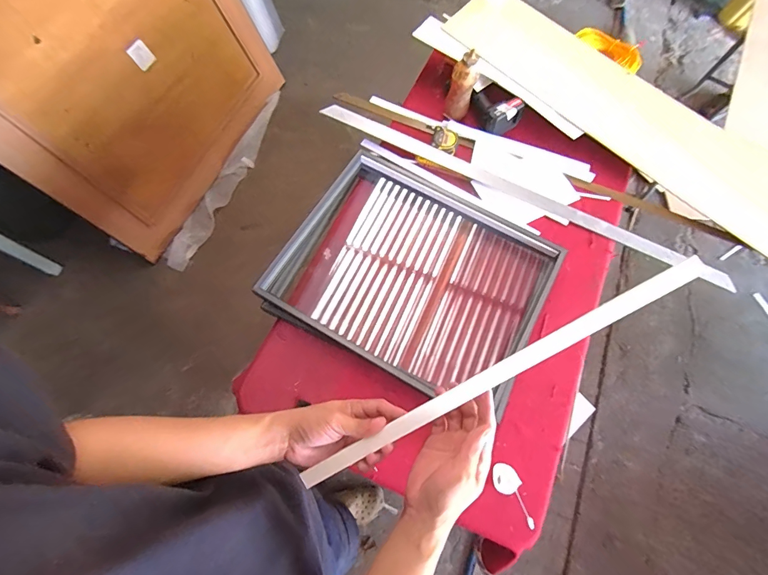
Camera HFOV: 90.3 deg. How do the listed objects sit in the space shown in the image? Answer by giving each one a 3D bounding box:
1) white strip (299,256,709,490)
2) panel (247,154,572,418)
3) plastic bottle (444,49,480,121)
[{"bbox_3d":[0.103,0.103,0.409,0.468,0.007,0.020,-33,72,11],"label":"white strip"},{"bbox_3d":[0.072,-0.038,0.798,0.509,0.066,0.444,27,71,8],"label":"panel"},{"bbox_3d":[0.182,-0.474,0.910,0.060,0.144,0.055,24,69,7],"label":"plastic bottle"}]

